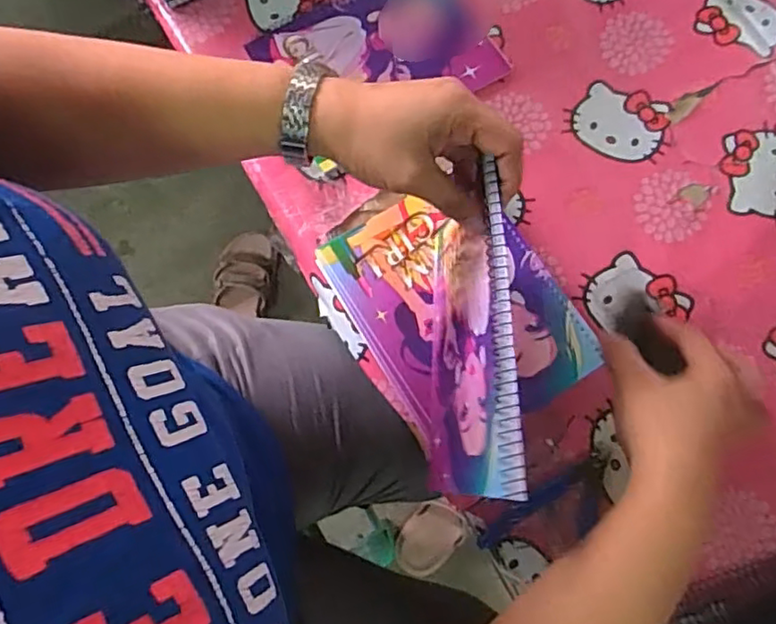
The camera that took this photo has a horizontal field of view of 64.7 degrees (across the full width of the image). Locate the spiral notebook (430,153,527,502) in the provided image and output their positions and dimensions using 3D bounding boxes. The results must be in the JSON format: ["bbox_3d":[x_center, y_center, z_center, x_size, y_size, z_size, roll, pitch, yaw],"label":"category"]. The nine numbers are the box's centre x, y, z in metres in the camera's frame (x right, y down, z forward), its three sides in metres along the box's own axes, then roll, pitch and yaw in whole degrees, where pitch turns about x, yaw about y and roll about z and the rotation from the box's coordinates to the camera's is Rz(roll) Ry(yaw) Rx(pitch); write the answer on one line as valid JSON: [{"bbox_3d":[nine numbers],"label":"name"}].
[{"bbox_3d":[0.052,0.022,0.418,0.021,0.123,0.195,5,76,-15],"label":"spiral notebook"}]

